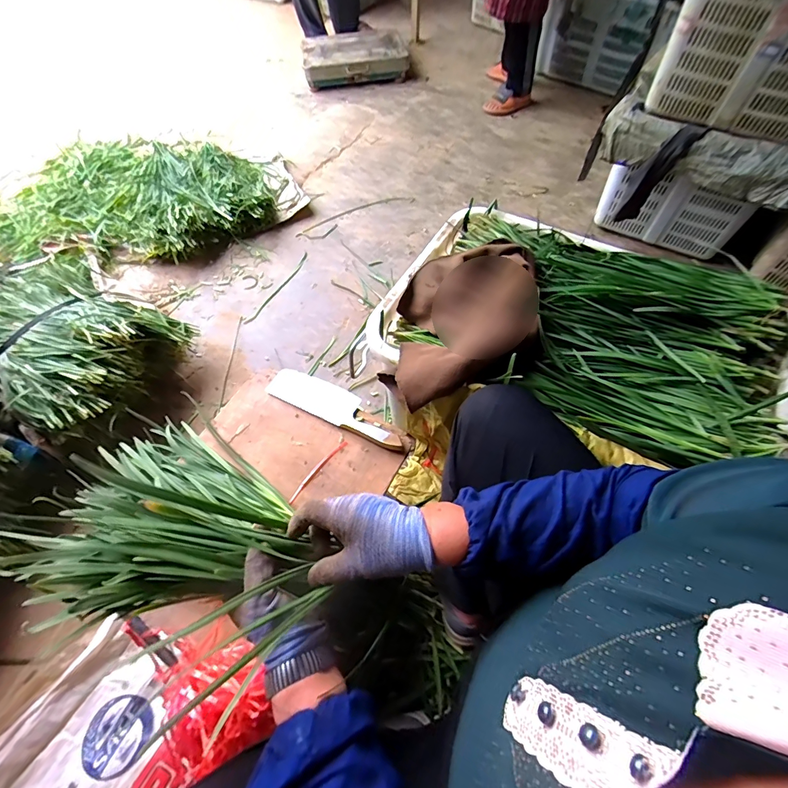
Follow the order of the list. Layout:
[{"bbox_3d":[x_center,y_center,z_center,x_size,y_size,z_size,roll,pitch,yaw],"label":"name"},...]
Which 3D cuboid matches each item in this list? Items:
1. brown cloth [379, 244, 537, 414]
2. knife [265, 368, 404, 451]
[{"bbox_3d":[0.118,-0.137,0.718,0.389,0.092,0.246,-39,66,-20],"label":"brown cloth"},{"bbox_3d":[-0.105,0.016,0.728,0.280,0.026,0.076,24,62,14],"label":"knife"}]

